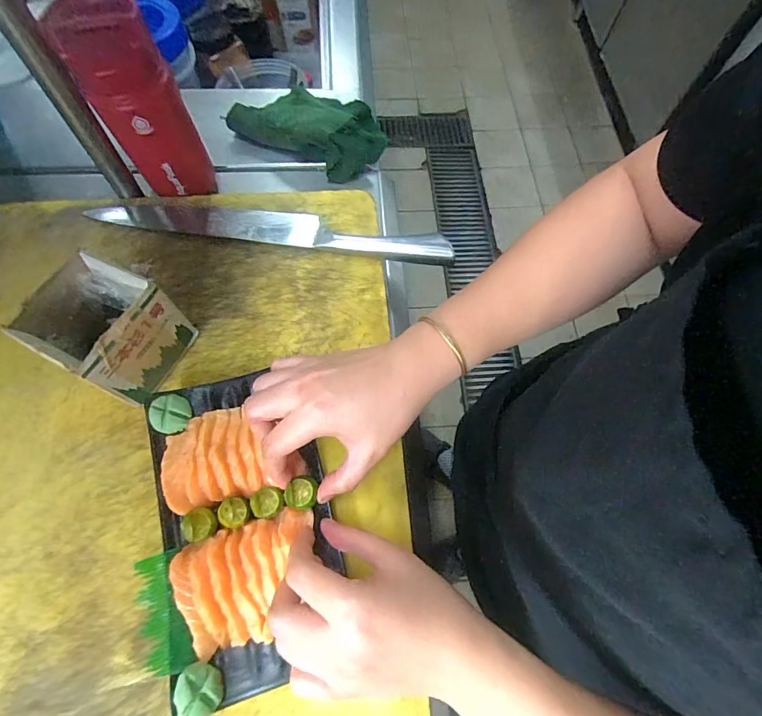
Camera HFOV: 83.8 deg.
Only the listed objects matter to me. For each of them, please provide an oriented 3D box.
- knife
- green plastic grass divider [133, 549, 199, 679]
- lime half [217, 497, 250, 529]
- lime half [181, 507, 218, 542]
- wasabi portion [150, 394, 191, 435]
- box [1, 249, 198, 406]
[{"bbox_3d":[-0.112,-0.133,0.430,0.364,0.015,0.043,8,67,1],"label":"knife"},{"bbox_3d":[-0.146,0.171,0.287,0.032,0.004,0.072,-19,67,-6],"label":"green plastic grass divider"},{"bbox_3d":[-0.107,0.112,0.308,0.020,0.007,0.020,4,67,0],"label":"lime half"},{"bbox_3d":[-0.128,0.118,0.301,0.020,0.013,0.022,3,67,-1],"label":"lime half"},{"bbox_3d":[-0.163,0.043,0.329,0.029,0.006,0.030,4,76,-16],"label":"wasabi portion"},{"bbox_3d":[-0.215,-0.023,0.343,0.085,0.083,0.088,27,69,9],"label":"box"}]

